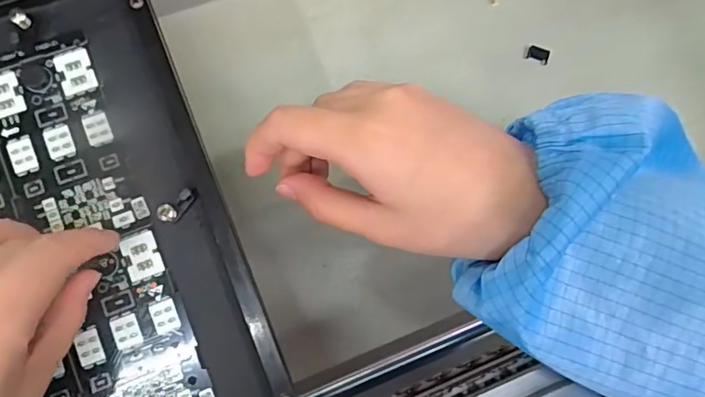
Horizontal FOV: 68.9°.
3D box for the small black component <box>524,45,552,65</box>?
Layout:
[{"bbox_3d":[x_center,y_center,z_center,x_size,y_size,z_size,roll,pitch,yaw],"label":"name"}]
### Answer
[{"bbox_3d":[0.140,-0.110,0.391,0.019,0.006,0.012,25,83,-1],"label":"small black component"}]

